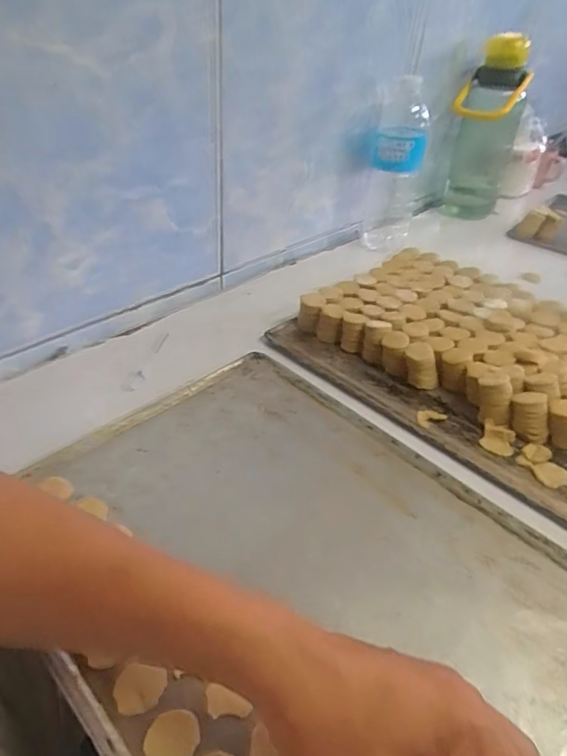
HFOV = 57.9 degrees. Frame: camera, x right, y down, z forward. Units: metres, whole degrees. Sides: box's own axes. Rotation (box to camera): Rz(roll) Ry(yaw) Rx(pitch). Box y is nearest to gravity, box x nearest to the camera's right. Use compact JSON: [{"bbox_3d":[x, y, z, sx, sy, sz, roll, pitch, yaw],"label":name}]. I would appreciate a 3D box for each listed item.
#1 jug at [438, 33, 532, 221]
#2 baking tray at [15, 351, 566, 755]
[{"bbox_3d":[0.362,-0.437,0.932,0.115,0.290,0.101,19,41,16],"label":"jug"},{"bbox_3d":[0.011,0.148,0.393,0.327,0.023,0.450,-28,48,-34],"label":"baking tray"}]

